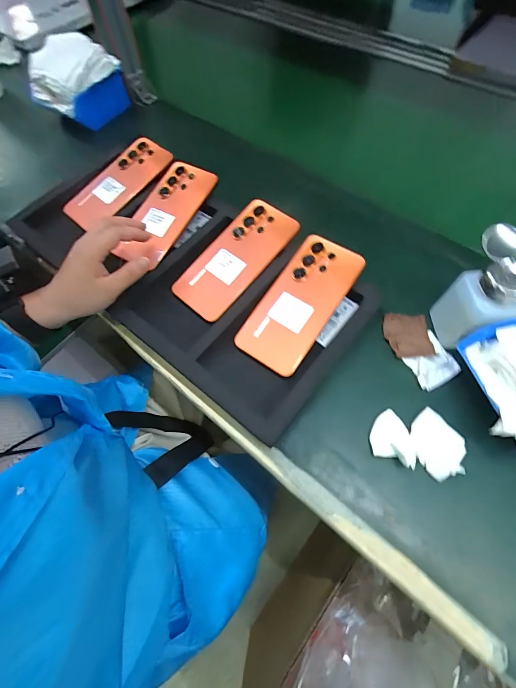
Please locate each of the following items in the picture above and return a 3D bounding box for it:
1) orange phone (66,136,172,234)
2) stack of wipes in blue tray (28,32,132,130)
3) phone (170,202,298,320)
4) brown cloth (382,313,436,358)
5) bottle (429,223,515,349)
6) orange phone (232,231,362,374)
[{"bbox_3d":[-0.210,-0.241,0.490,0.084,0.009,0.169,39,81,18],"label":"orange phone"},{"bbox_3d":[-0.337,-0.484,0.604,0.132,0.094,0.135,34,70,16],"label":"stack of wipes in blue tray"},{"bbox_3d":[-0.029,-0.109,0.412,0.078,0.008,0.170,38,82,16],"label":"phone"},{"bbox_3d":[0.172,-0.011,0.375,0.048,0.016,0.055,4,62,5],"label":"brown cloth"},{"bbox_3d":[0.223,-0.053,0.327,0.048,0.100,0.077,-12,62,-4],"label":"bottle"},{"bbox_3d":[0.049,-0.049,0.376,0.078,0.011,0.167,32,79,17],"label":"orange phone"}]

